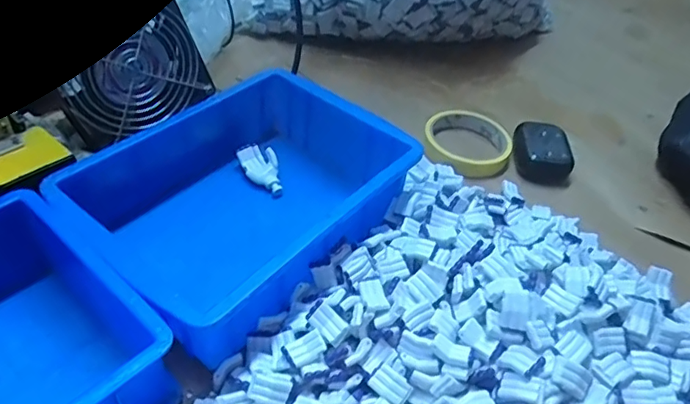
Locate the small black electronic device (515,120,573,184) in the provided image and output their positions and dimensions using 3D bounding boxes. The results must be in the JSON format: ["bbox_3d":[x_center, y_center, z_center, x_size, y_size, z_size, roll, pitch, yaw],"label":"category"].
[{"bbox_3d":[0.203,-0.054,0.547,0.050,0.027,0.071,2,44,-6],"label":"small black electronic device"}]

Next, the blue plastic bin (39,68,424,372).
[{"bbox_3d":[-0.078,-0.008,0.423,0.180,0.067,0.239,32,49,24],"label":"blue plastic bin"}]

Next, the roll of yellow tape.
[{"bbox_3d":[0.127,-0.061,0.548,0.088,0.021,0.095,4,44,-4],"label":"roll of yellow tape"}]

